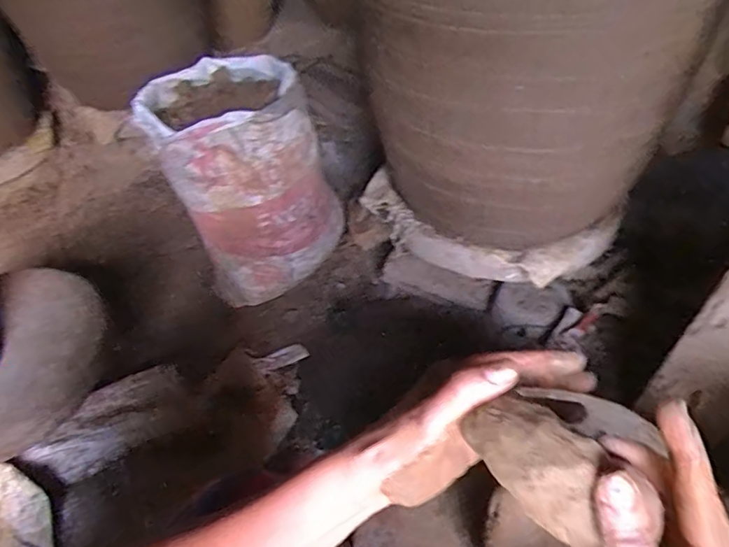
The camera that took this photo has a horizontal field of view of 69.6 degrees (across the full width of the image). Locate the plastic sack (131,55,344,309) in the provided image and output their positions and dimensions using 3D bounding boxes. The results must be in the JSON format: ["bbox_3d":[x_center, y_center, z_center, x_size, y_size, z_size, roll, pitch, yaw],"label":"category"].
[{"bbox_3d":[-0.209,-0.148,1.035,0.316,0.419,0.208,-16,48,-11],"label":"plastic sack"}]

